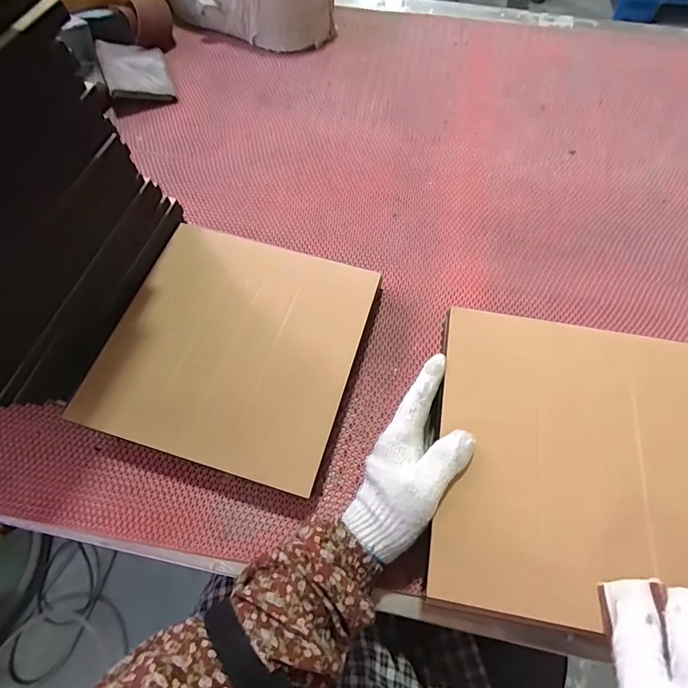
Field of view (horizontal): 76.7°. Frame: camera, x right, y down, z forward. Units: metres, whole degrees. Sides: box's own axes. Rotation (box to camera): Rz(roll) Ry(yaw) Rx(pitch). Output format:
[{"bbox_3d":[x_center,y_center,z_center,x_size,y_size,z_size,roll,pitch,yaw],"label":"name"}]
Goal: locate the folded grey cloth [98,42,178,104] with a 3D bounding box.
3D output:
[{"bbox_3d":[-0.309,-0.405,0.648,0.092,0.016,0.123,-11,65,-25],"label":"folded grey cloth"}]

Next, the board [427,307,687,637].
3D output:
[{"bbox_3d":[0.195,0.090,0.350,0.233,0.012,0.239,8,64,4],"label":"board"}]

